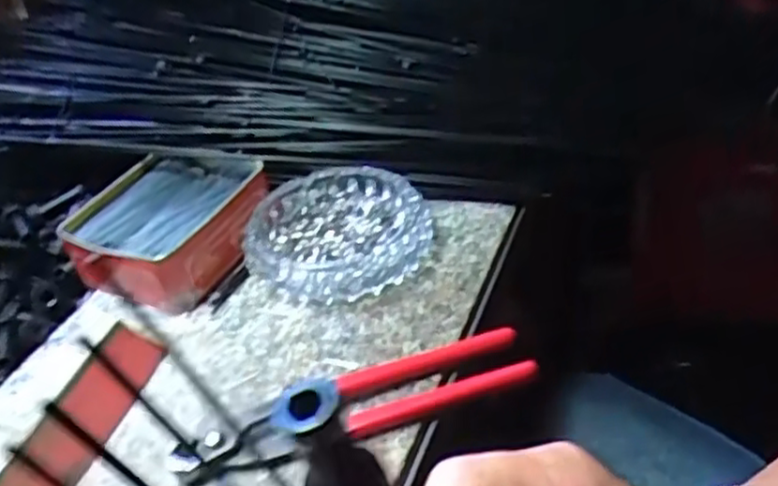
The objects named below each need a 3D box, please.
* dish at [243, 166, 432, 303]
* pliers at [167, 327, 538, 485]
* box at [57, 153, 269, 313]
[{"bbox_3d":[-0.033,-0.007,0.483,0.116,0.031,0.112,-4,38,4],"label":"dish"},{"bbox_3d":[-0.017,0.088,0.384,0.193,0.017,0.042,-16,39,-11],"label":"pliers"},{"bbox_3d":[-0.153,-0.012,0.502,0.112,0.044,0.125,7,40,17],"label":"box"}]

